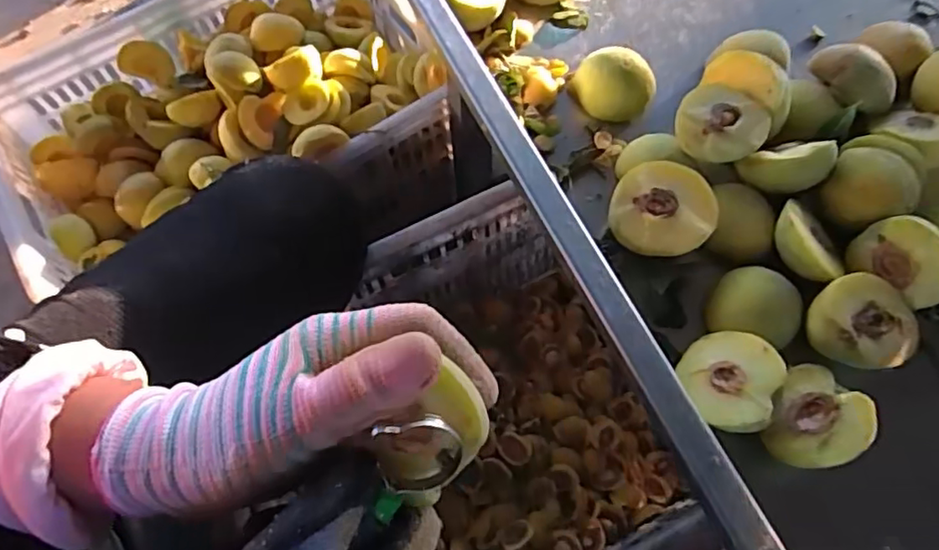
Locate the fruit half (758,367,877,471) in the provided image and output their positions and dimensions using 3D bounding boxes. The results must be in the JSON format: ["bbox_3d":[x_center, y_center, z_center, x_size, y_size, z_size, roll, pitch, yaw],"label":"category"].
[{"bbox_3d":[0.205,0.091,0.356,0.056,0.032,0.056,-17,49,21],"label":"fruit half"}]

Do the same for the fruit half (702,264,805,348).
[{"bbox_3d":[0.188,0.021,0.391,0.053,0.021,0.053,-1,65,2],"label":"fruit half"}]

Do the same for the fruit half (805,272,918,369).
[{"bbox_3d":[0.252,0.034,0.386,0.064,0.042,0.060,-1,65,2],"label":"fruit half"}]

